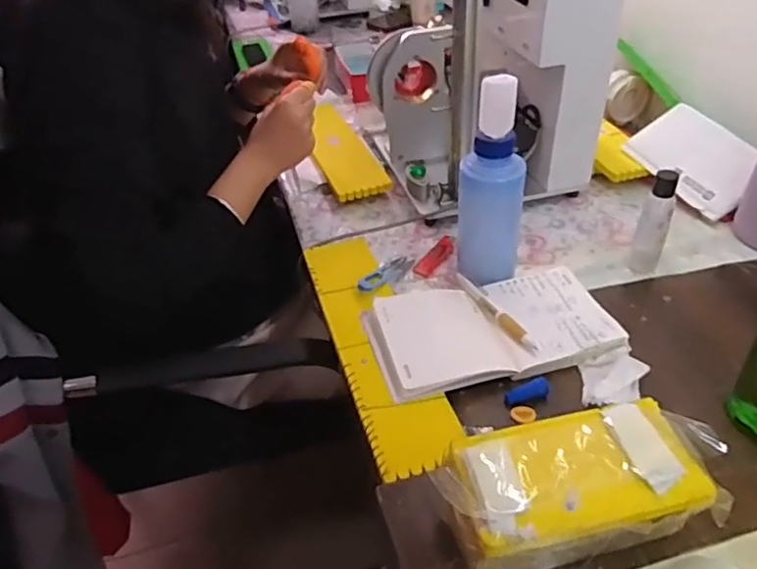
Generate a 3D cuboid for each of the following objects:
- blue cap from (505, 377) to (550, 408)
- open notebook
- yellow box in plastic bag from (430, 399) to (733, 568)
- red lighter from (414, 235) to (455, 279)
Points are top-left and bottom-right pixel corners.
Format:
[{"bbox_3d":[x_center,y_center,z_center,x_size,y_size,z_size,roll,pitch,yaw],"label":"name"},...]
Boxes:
[{"bbox_3d":[0.138,0.102,0.558,0.044,0.014,0.016,-20,42,-20],"label":"blue cap"},{"bbox_3d":[0.115,0.044,0.619,0.239,0.028,0.133,-10,39,-9],"label":"open notebook"},{"bbox_3d":[0.136,0.149,0.419,0.192,0.091,0.082,-10,39,-9],"label":"yellow box in plastic bag"},{"bbox_3d":[0.070,-0.034,0.737,0.029,0.010,0.080,16,43,23],"label":"red lighter"}]

